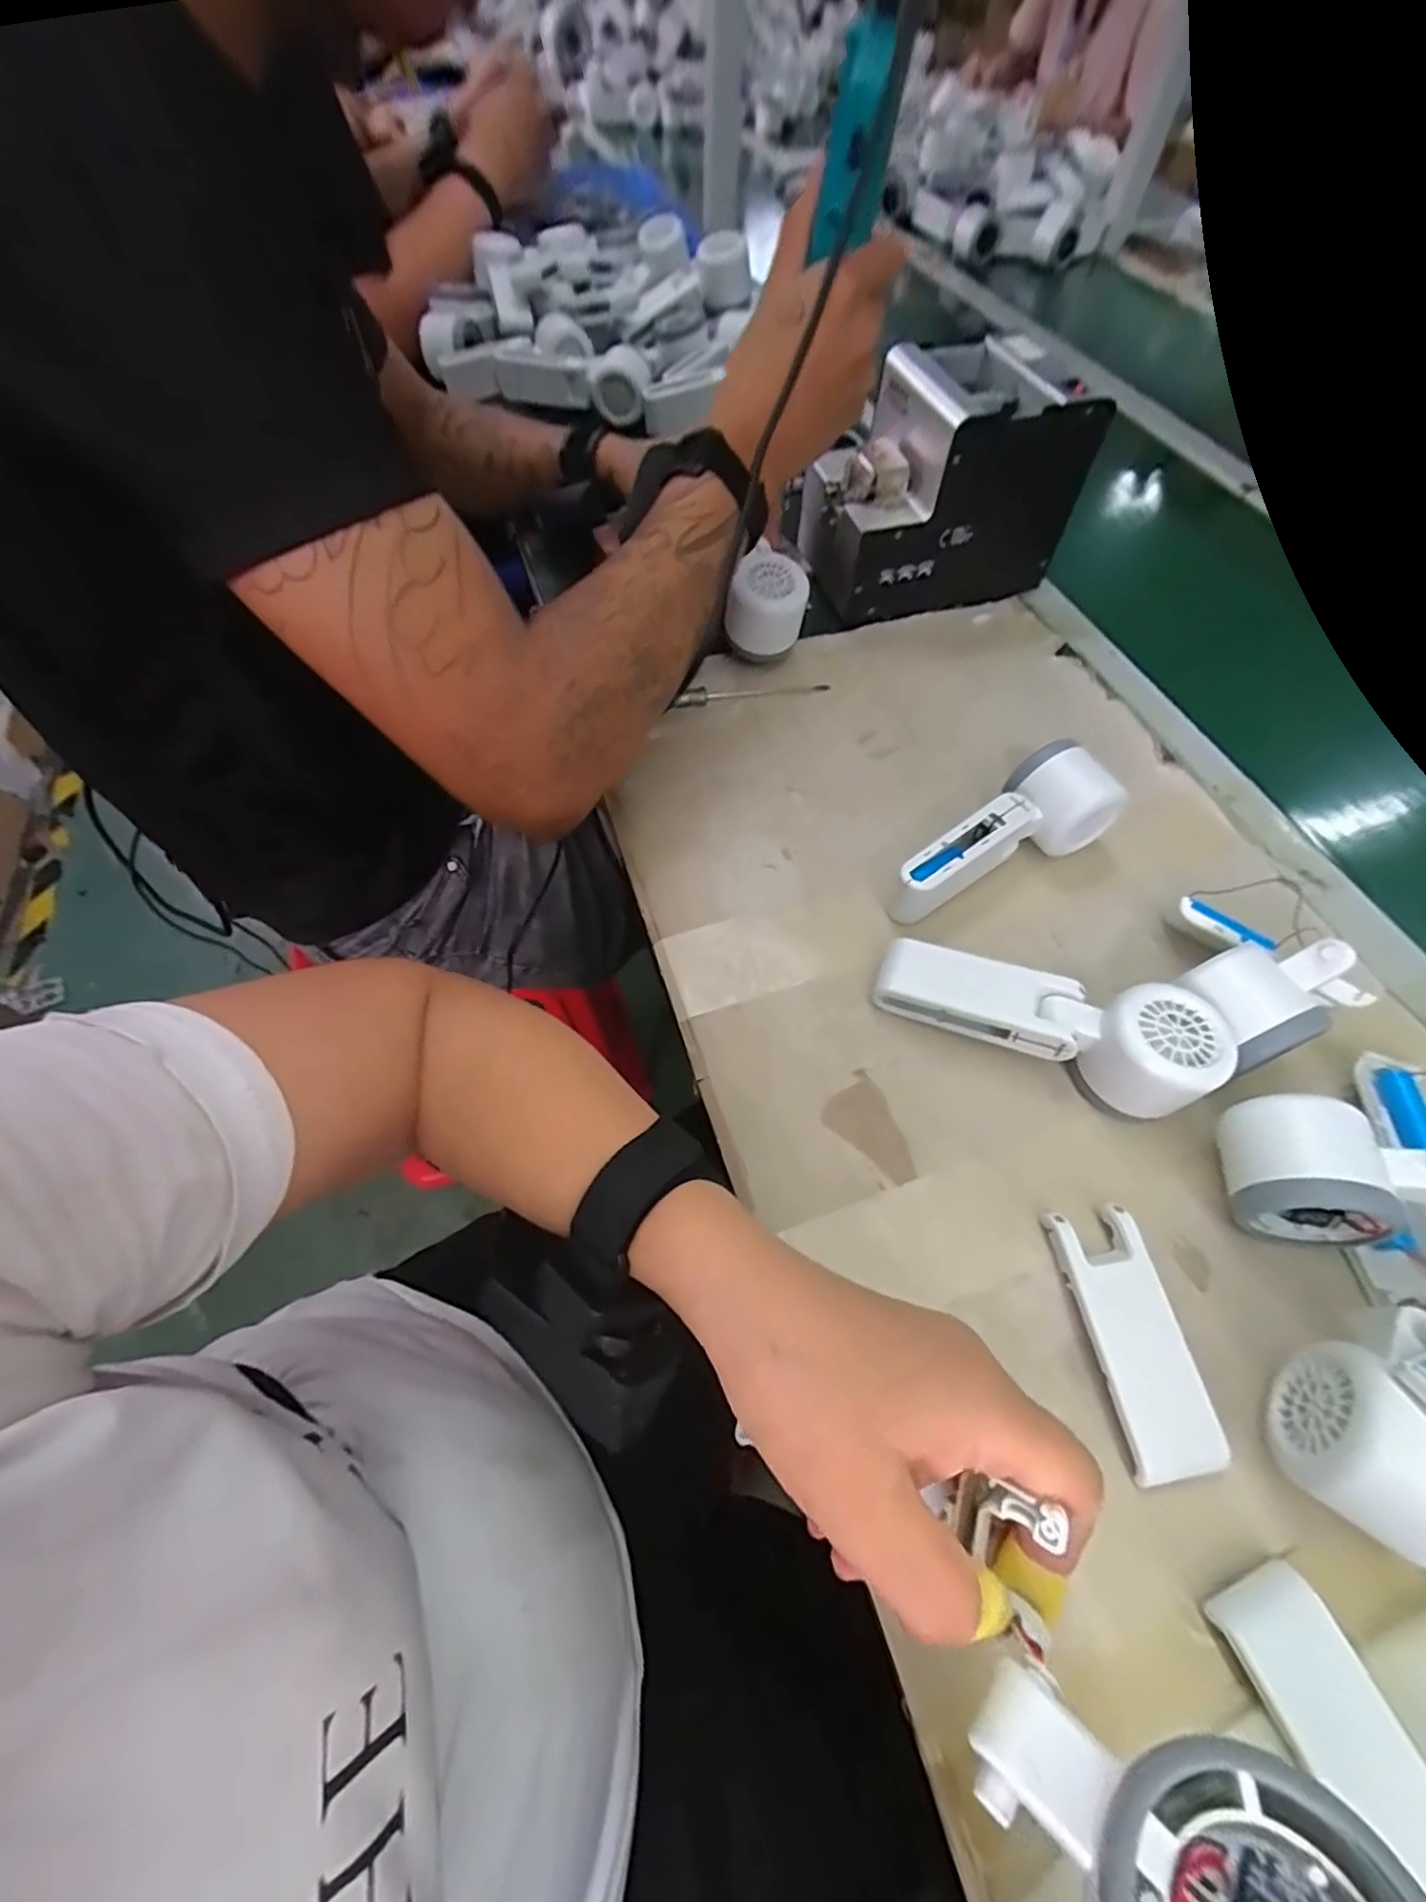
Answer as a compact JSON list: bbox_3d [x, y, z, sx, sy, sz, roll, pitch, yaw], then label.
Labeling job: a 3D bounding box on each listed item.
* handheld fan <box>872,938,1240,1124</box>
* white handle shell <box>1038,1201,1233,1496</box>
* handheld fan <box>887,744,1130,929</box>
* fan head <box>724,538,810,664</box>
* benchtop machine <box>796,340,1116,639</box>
[{"bbox_3d":[0.170,0.036,0.355,0.164,0.049,0.059,18,62,9],"label":"handheld fan"},{"bbox_3d":[0.184,0.169,0.297,0.039,0.014,0.101,-8,61,-6],"label":"white handle shell"},{"bbox_3d":[0.180,-0.063,0.410,0.158,0.055,0.062,-38,68,-20],"label":"handheld fan"},{"bbox_3d":[0.040,-0.248,0.499,0.056,0.060,0.057,7,61,3],"label":"fan head"},{"bbox_3d":[0.170,-0.366,0.532,0.186,0.138,0.127,-16,62,-10],"label":"benchtop machine"}]

